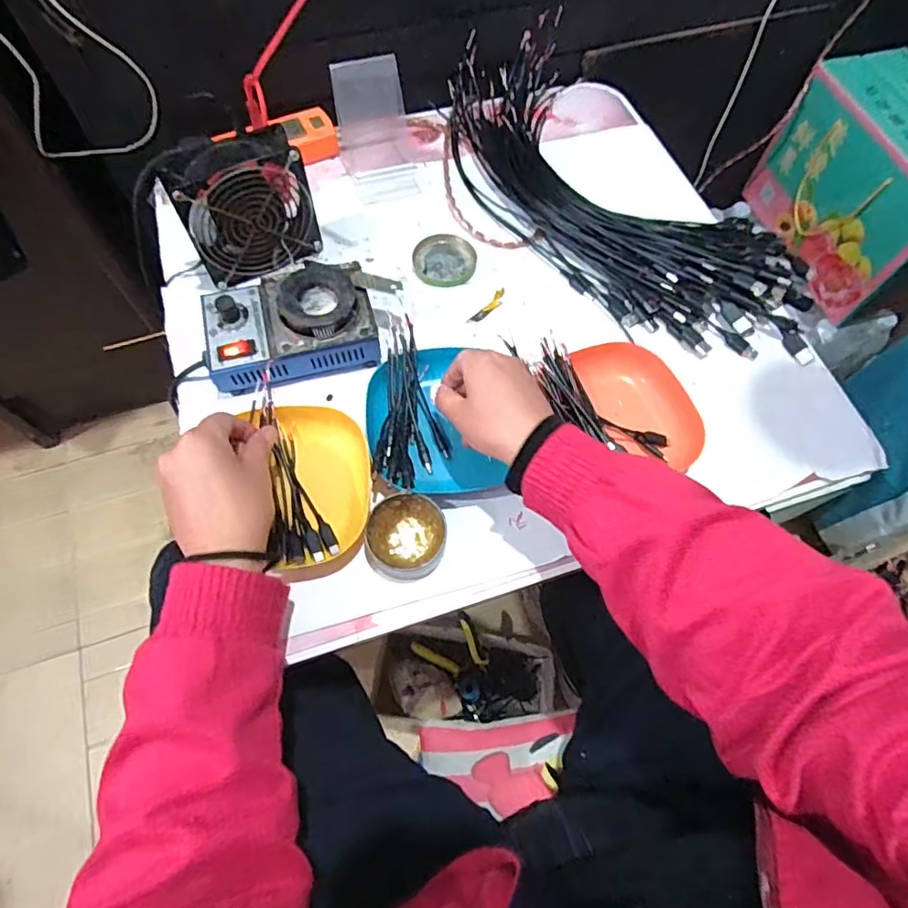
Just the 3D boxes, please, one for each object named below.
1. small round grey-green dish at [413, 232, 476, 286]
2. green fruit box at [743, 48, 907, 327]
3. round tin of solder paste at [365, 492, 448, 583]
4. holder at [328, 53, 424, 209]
[{"bbox_3d":[-0.009,-0.206,0.583,0.066,0.013,0.057,-14,67,-8],"label":"small round grey-green dish"},{"bbox_3d":[0.663,-0.410,0.869,0.160,0.230,0.318,-16,68,-8],"label":"green fruit box"},{"bbox_3d":[-0.038,0.067,0.443,0.061,0.028,0.067,1,66,-1],"label":"round tin of solder paste"},{"bbox_3d":[-0.080,-0.358,0.608,0.080,0.095,0.102,-16,68,-9],"label":"holder"}]

